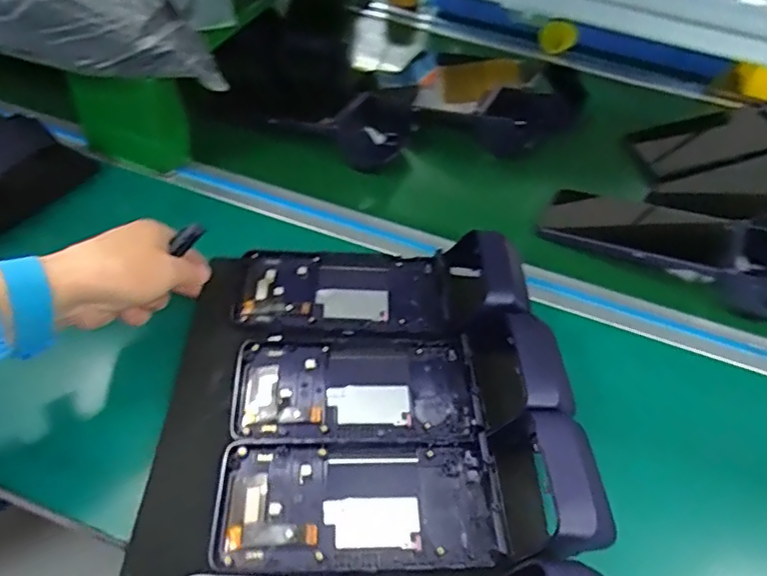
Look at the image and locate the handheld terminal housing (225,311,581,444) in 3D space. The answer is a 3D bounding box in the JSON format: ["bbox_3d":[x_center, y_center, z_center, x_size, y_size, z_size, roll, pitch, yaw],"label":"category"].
[{"bbox_3d":[0.011,0.058,0.406,0.226,0.040,0.088,0,48,-1],"label":"handheld terminal housing"}]

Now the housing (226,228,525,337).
[{"bbox_3d":[-0.006,-0.009,0.466,0.221,0.040,0.095,-1,48,-2],"label":"housing"}]

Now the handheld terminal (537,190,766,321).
[{"bbox_3d":[0.267,-0.043,0.566,0.218,0.047,0.098,23,52,18],"label":"handheld terminal"}]

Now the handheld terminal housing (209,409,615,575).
[{"bbox_3d":[0.013,0.119,0.351,0.221,0.043,0.088,0,48,-1],"label":"handheld terminal housing"}]

